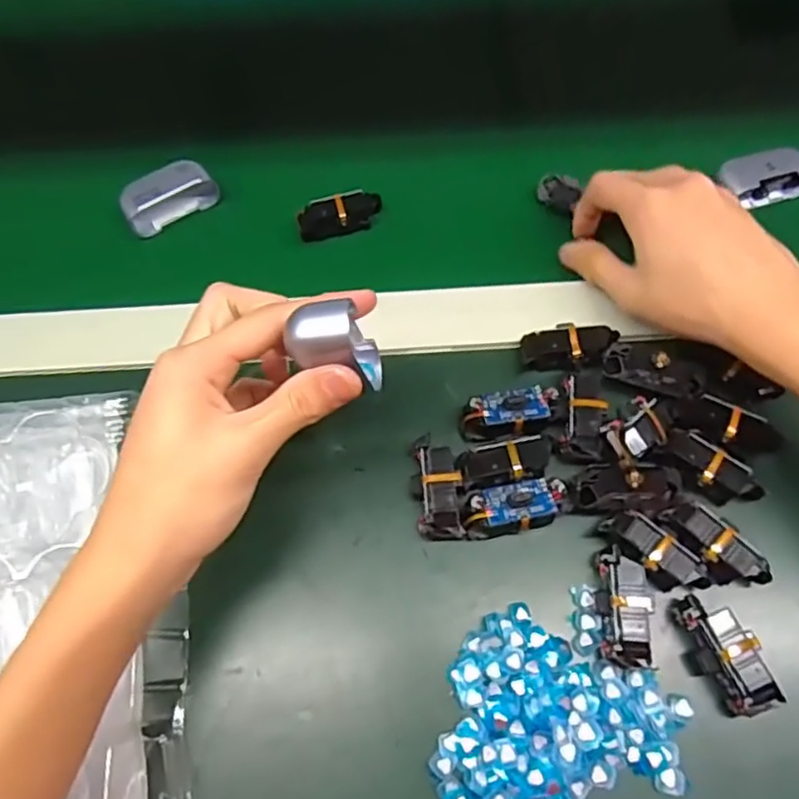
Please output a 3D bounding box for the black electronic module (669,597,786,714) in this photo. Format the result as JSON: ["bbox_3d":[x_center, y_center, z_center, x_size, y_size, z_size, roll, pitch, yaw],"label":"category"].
[{"bbox_3d":[0.150,0.116,0.294,0.022,0.022,0.052,-18,67,-7],"label":"black electronic module"}]

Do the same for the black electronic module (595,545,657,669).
[{"bbox_3d":[0.107,0.099,0.302,0.025,0.019,0.051,5,67,2],"label":"black electronic module"}]

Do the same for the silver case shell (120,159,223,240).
[{"bbox_3d":[-0.151,-0.133,0.415,0.059,0.030,0.020,-29,69,-12],"label":"silver case shell"}]

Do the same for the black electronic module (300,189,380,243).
[{"bbox_3d":[-0.037,-0.118,0.408,0.055,0.016,0.024,-17,67,-7],"label":"black electronic module"}]

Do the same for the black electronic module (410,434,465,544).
[{"bbox_3d":[0.019,0.046,0.329,0.024,0.023,0.053,-2,66,-1],"label":"black electronic module"}]

